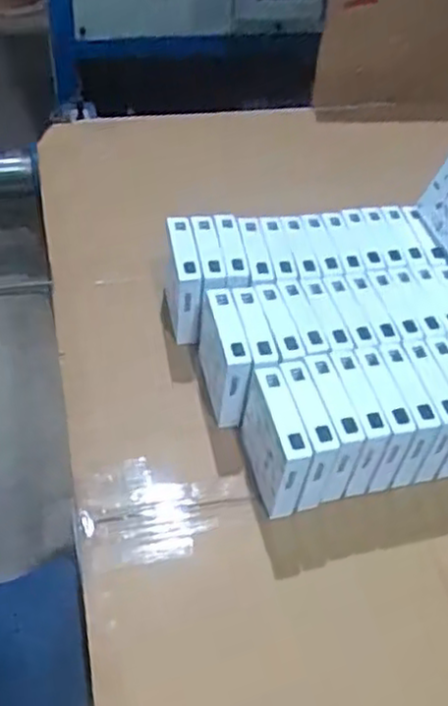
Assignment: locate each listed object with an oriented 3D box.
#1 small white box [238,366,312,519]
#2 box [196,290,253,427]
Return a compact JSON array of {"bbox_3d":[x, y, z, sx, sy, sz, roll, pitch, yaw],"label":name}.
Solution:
[{"bbox_3d":[0.037,0.072,0.561,0.027,0.088,0.088,-7,49,-12],"label":"small white box"},{"bbox_3d":[-0.002,0.004,0.612,0.025,0.077,0.095,-8,49,-13],"label":"box"}]

